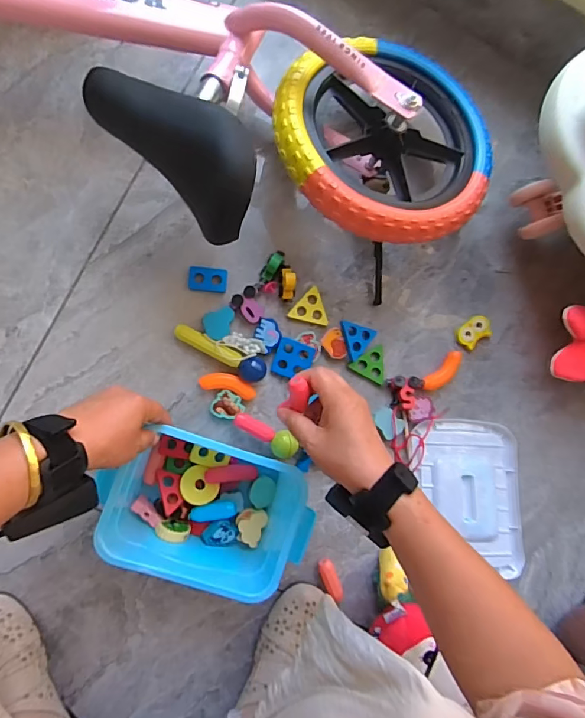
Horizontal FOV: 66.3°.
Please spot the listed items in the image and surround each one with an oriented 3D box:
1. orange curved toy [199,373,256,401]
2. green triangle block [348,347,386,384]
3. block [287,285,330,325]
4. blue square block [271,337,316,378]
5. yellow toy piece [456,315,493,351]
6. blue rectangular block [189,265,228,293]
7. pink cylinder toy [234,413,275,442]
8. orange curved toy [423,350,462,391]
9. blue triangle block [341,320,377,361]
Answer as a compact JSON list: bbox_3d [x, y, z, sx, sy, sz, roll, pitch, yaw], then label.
[{"bbox_3d":[-0.079,0.032,0.553,0.069,0.018,0.024,15,86,-7],"label":"orange curved toy"},{"bbox_3d":[0.097,0.008,0.578,0.047,0.010,0.049,1,88,-8],"label":"green triangle block"},{"bbox_3d":[0.024,-0.069,0.572,0.050,0.011,0.044,14,86,-8],"label":"block"},{"bbox_3d":[0.001,0.001,0.566,0.047,0.013,0.047,19,86,-7],"label":"blue square block"},{"bbox_3d":[0.245,-0.036,0.602,0.051,0.012,0.034,-34,93,-8],"label":"yellow toy piece"},{"bbox_3d":[-0.105,-0.099,0.558,0.047,0.007,0.029,6,87,-8],"label":"blue rectangular block"},{"bbox_3d":[-0.047,0.084,0.553,0.052,0.018,0.019,28,85,-6],"label":"pink cylinder toy"},{"bbox_3d":[0.200,0.019,0.591,0.066,0.013,0.027,-42,94,-7],"label":"orange curved toy"},{"bbox_3d":[0.079,-0.021,0.576,0.045,0.016,0.046,14,86,-8],"label":"blue triangle block"}]

